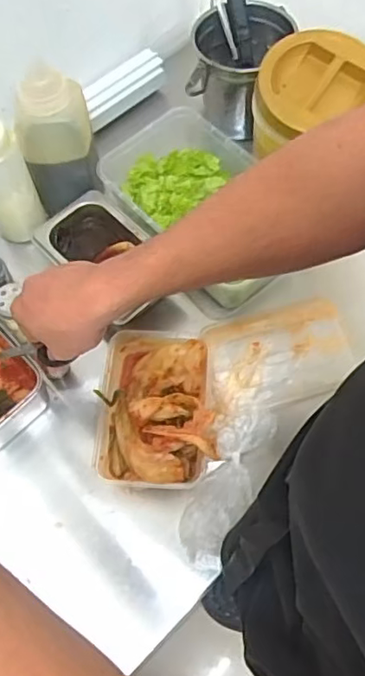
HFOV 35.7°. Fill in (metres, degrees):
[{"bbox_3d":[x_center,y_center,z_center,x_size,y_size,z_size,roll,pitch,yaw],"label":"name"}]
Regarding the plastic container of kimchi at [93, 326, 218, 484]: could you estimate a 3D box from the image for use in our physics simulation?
[{"bbox_3d":[-0.031,0.072,0.611,0.121,0.053,0.175,-4,65,1],"label":"plastic container of kimchi"}]

